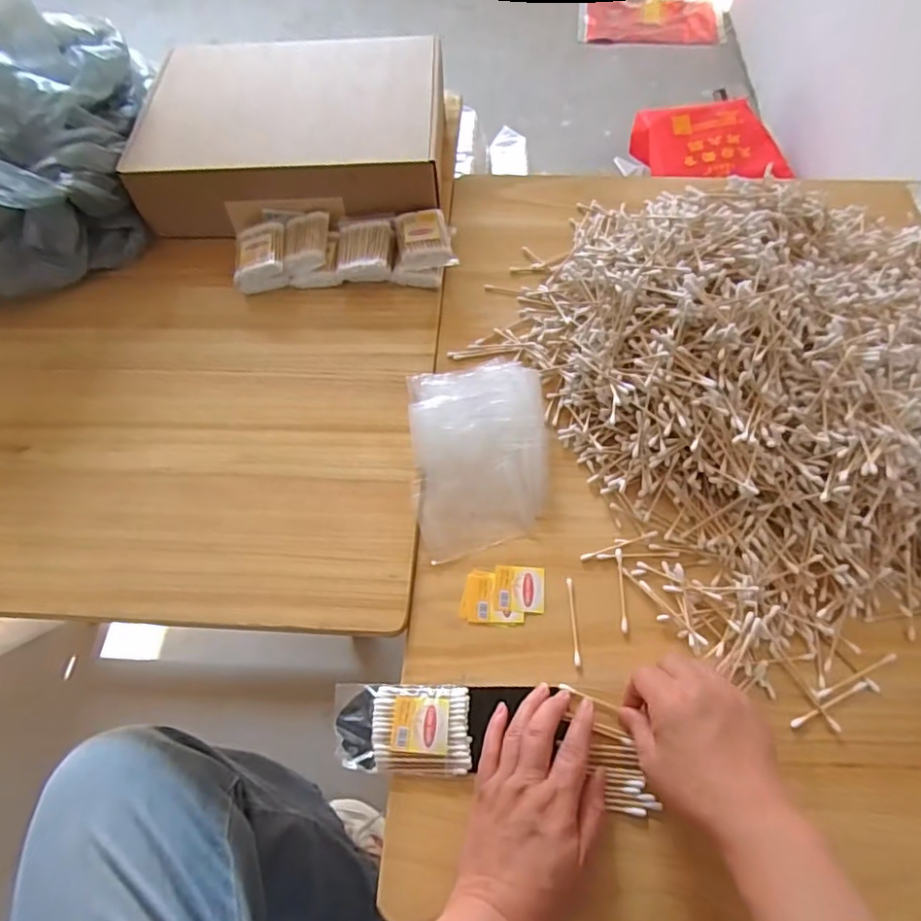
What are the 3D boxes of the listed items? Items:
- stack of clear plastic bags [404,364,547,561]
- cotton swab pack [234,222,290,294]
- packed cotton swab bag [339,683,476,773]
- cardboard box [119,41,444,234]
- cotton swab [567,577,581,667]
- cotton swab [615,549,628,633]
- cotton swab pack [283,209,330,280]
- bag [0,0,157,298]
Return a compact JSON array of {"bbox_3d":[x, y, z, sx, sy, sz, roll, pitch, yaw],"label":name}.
[{"bbox_3d":[0.018,-0.012,0.550,0.125,0.030,0.193,-6,63,1],"label":"stack of clear plastic bags"},{"bbox_3d":[-0.225,-0.228,0.664,0.057,0.045,0.078,-9,63,-1],"label":"cotton swab pack"},{"bbox_3d":[-0.046,0.206,0.448,0.105,0.012,0.061,0,64,4],"label":"packed cotton swab bag"},{"bbox_3d":[-0.194,-0.396,0.715,0.357,0.092,0.248,-3,63,2],"label":"cardboard box"},{"bbox_3d":[0.095,0.133,0.483,0.005,0.004,0.072,-2,63,3],"label":"cotton swab"},{"bbox_3d":[0.137,0.109,0.492,0.006,0.004,0.071,1,64,4],"label":"cotton swab"},{"bbox_3d":[-0.174,-0.246,0.673,0.049,0.040,0.082,-7,63,0],"label":"cotton swab pack"},{"bbox_3d":[-0.506,-0.351,0.669,0.241,0.181,0.334,-6,63,1],"label":"bag"}]

